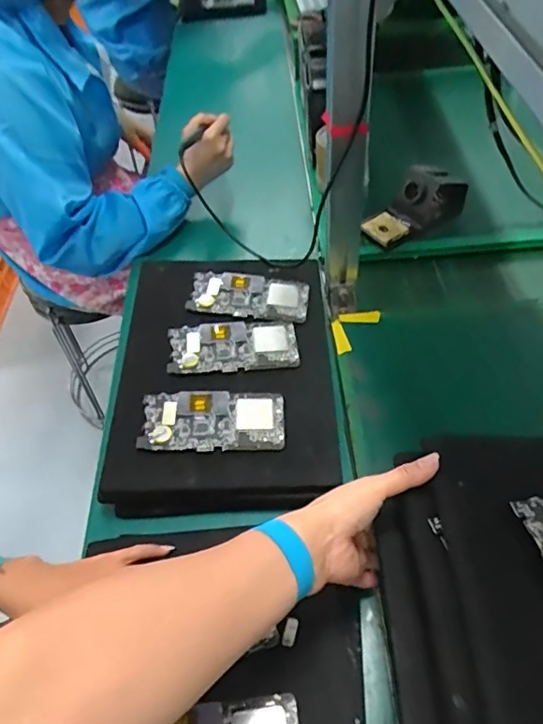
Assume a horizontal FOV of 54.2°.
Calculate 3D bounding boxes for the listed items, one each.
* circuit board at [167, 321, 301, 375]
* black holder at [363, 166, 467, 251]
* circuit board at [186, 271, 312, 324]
[{"bbox_3d":[-0.048,-0.020,0.664,0.156,0.020,0.074,-6,52,0],"label":"circuit board"},{"bbox_3d":[0.213,-0.237,0.800,0.154,0.098,0.070,-20,53,-10],"label":"black holder"},{"bbox_3d":[-0.030,-0.090,0.711,0.153,0.020,0.077,6,53,9],"label":"circuit board"}]

